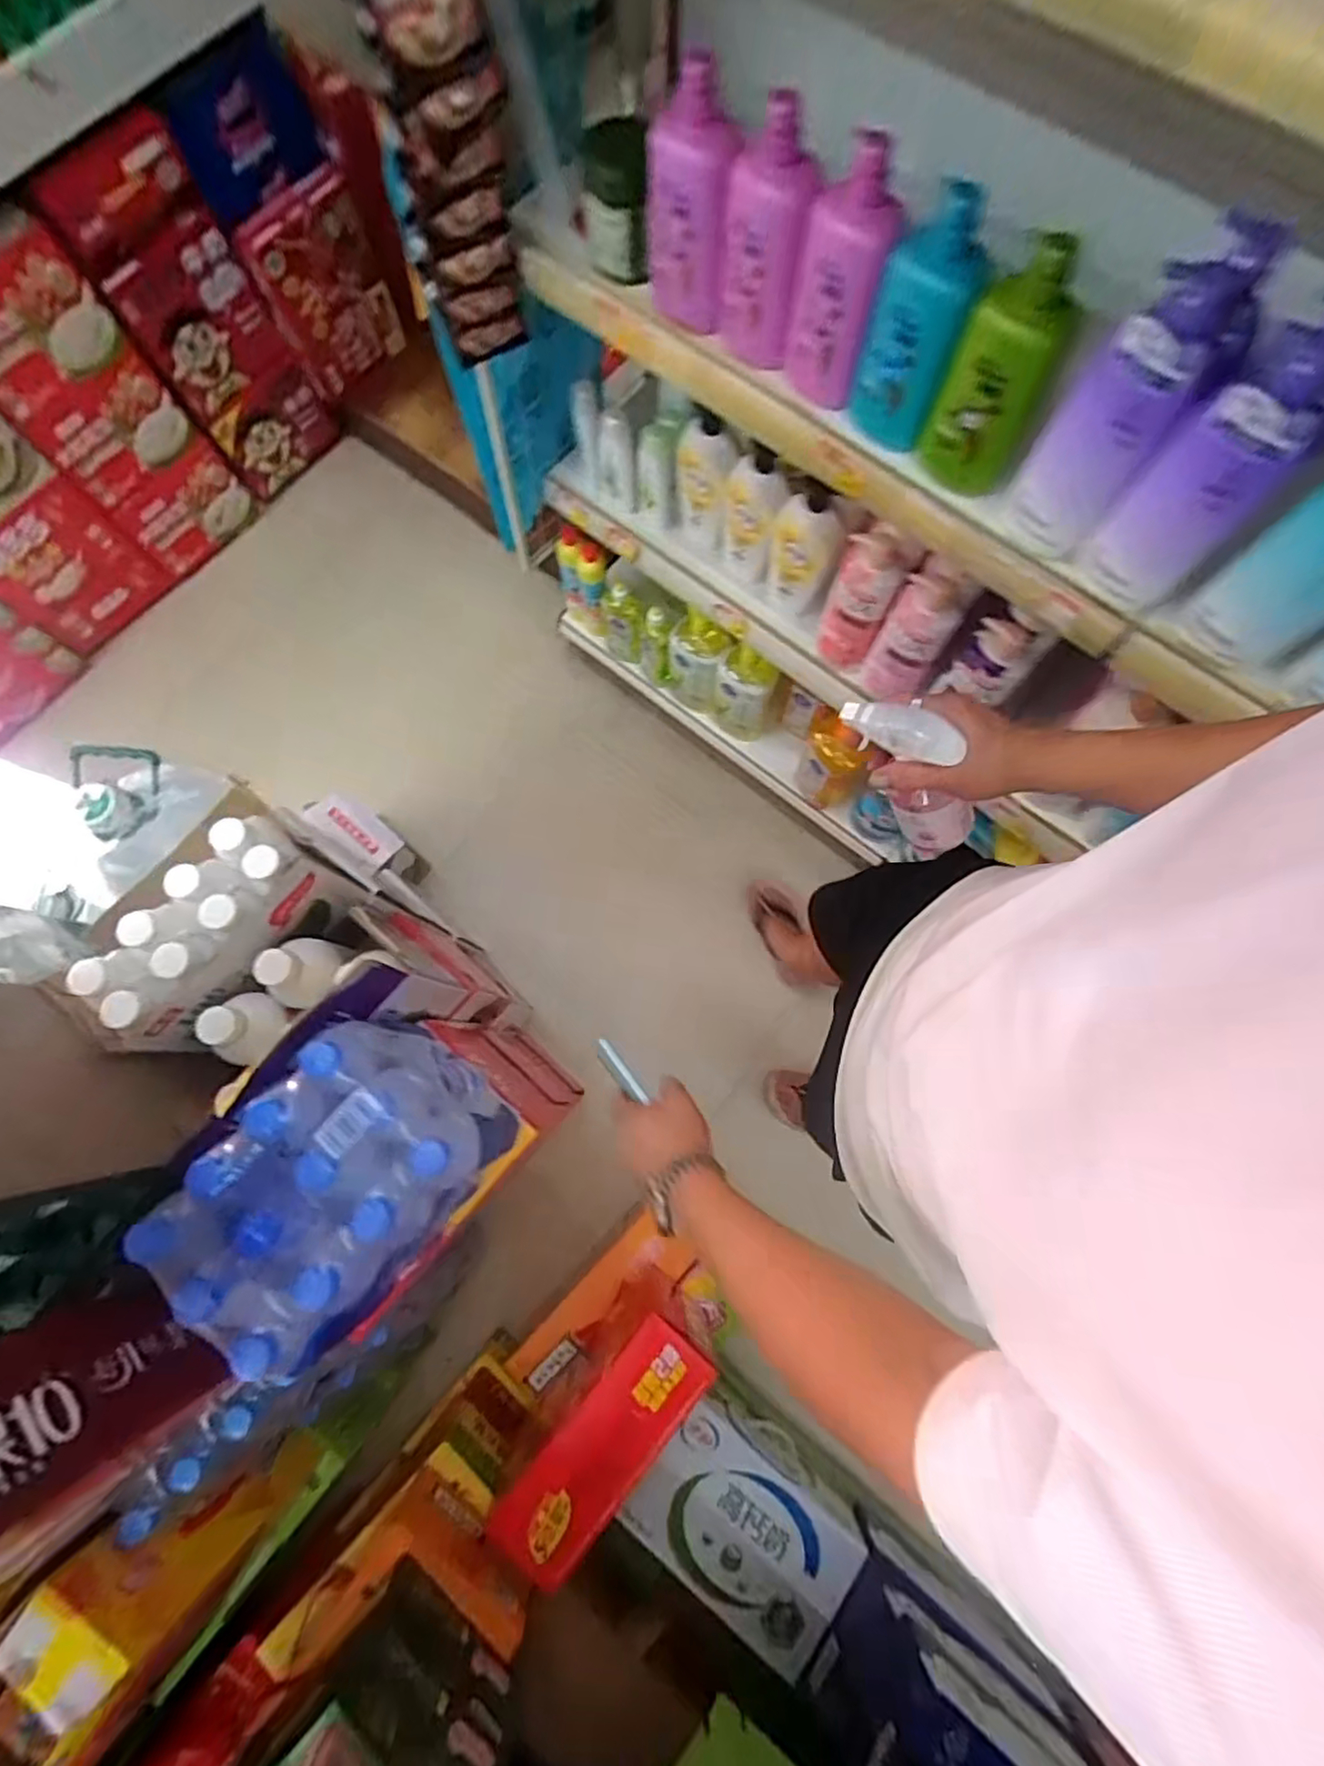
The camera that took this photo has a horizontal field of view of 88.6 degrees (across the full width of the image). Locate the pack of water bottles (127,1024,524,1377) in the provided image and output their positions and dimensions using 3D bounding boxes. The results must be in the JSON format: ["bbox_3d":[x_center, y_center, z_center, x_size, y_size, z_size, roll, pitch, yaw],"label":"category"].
[{"bbox_3d":[-0.285,0.276,0.635,0.183,0.188,0.242,36,79,9],"label":"pack of water bottles"}]

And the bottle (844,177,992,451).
[{"bbox_3d":[0.237,-0.517,0.634,0.084,0.192,0.056,18,77,5],"label":"bottle"}]

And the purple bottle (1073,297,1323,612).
[{"bbox_3d":[0.466,-0.348,0.572,0.091,0.208,0.102,42,80,10],"label":"purple bottle"}]

